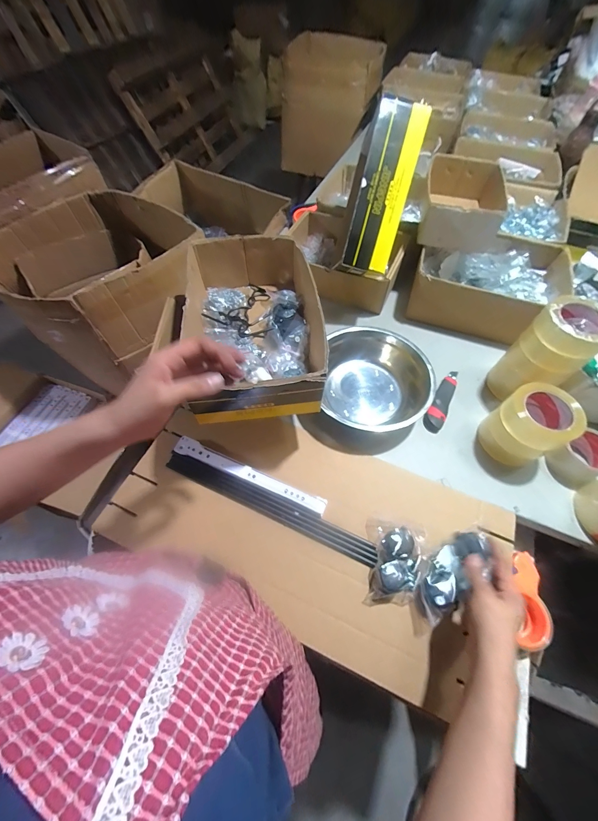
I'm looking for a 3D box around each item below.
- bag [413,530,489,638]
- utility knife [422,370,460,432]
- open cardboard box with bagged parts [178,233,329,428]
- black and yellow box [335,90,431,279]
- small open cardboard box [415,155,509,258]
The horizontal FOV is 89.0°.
[{"bbox_3d":[0.220,0.254,0.456,0.056,0.039,0.171,33,82,16],"label":"bag"},{"bbox_3d":[0.309,-0.025,0.647,0.039,0.018,0.170,30,64,15],"label":"utility knife"},{"bbox_3d":[-0.081,-0.159,0.552,0.224,0.105,0.354,-3,61,-3],"label":"open cardboard box with bagged parts"},{"bbox_3d":[0.174,-0.448,0.635,0.099,0.304,0.091,15,17,7],"label":"black and yellow box"},{"bbox_3d":[0.393,-0.505,0.753,0.181,0.106,0.261,17,61,8],"label":"small open cardboard box"}]

